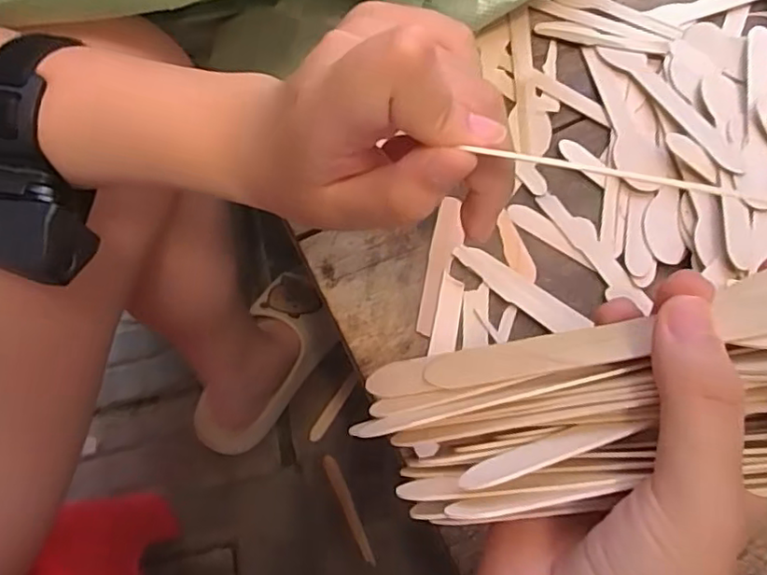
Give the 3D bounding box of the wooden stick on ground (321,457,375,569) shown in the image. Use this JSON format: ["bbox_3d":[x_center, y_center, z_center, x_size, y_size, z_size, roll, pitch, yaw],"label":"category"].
[{"bbox_3d":[-0.038,0.244,0.690,0.016,0.004,0.124,-25,63,-9],"label":"wooden stick on ground"}]

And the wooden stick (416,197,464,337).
[{"bbox_3d":[0.033,-0.012,0.365,0.015,0.006,0.085,9,63,9],"label":"wooden stick"}]

